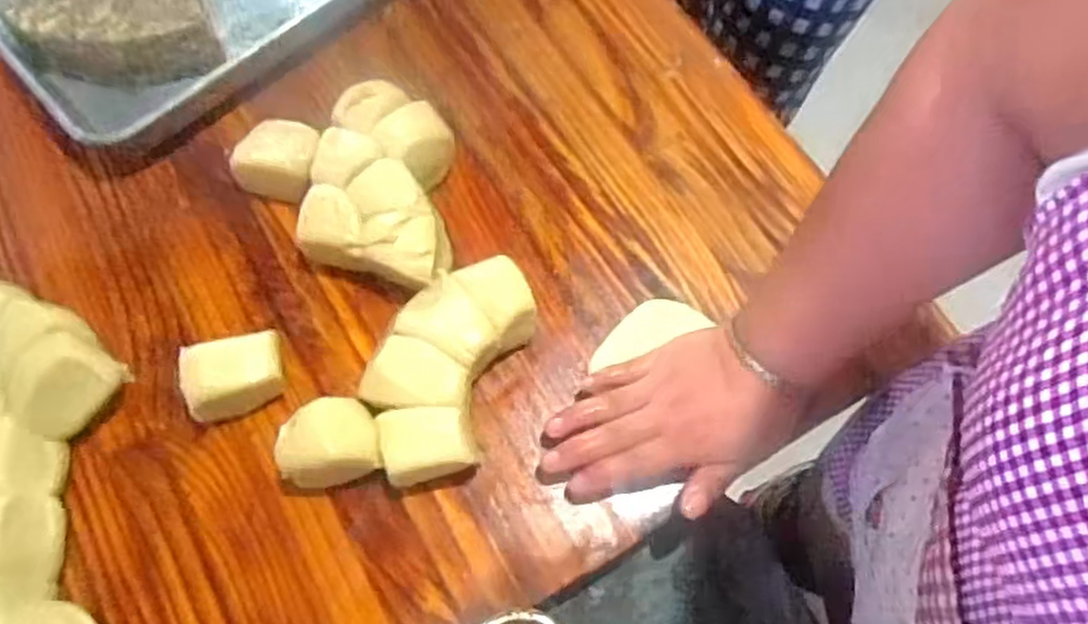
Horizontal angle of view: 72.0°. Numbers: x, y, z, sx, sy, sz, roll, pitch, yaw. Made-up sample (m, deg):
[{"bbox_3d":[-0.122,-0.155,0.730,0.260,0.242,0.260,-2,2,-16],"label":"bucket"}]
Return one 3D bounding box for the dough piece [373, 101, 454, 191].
[{"bbox_3d":[-0.098,-0.129,0.586,0.060,0.039,0.056,41,73,15],"label":"dough piece"}]

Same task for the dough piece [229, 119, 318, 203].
[{"bbox_3d":[-0.209,-0.120,0.592,0.066,0.041,0.055,16,68,7],"label":"dough piece"}]

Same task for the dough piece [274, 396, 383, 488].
[{"bbox_3d":[-0.142,0.089,0.499,0.066,0.052,0.046,-11,68,-5],"label":"dough piece"}]

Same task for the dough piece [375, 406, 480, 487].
[{"bbox_3d":[-0.078,0.088,0.501,0.060,0.043,0.048,-13,68,-5],"label":"dough piece"}]

